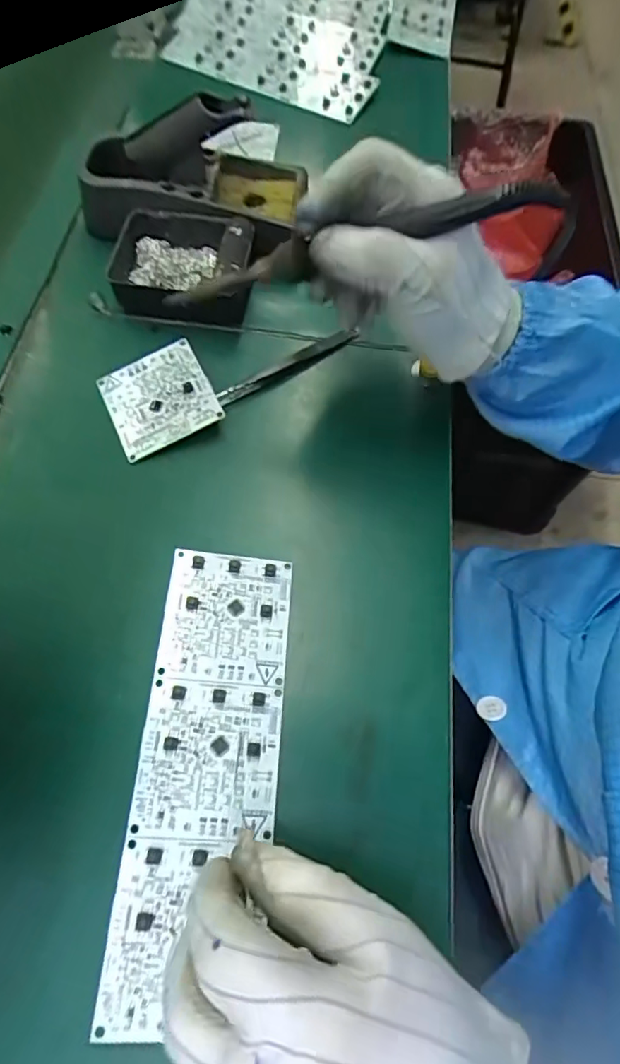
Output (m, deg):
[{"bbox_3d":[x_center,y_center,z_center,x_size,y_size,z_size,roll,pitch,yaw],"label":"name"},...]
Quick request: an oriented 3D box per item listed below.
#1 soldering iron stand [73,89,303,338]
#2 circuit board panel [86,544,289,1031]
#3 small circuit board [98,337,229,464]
[{"bbox_3d":[-0.084,-0.235,0.383,0.153,0.073,0.156,2,64,-1],"label":"soldering iron stand"},{"bbox_3d":[-0.048,0.108,0.261,0.066,0.004,0.206,7,64,-7],"label":"circuit board panel"},{"bbox_3d":[-0.099,-0.088,0.349,0.067,0.004,0.071,-26,70,-2],"label":"small circuit board"}]

